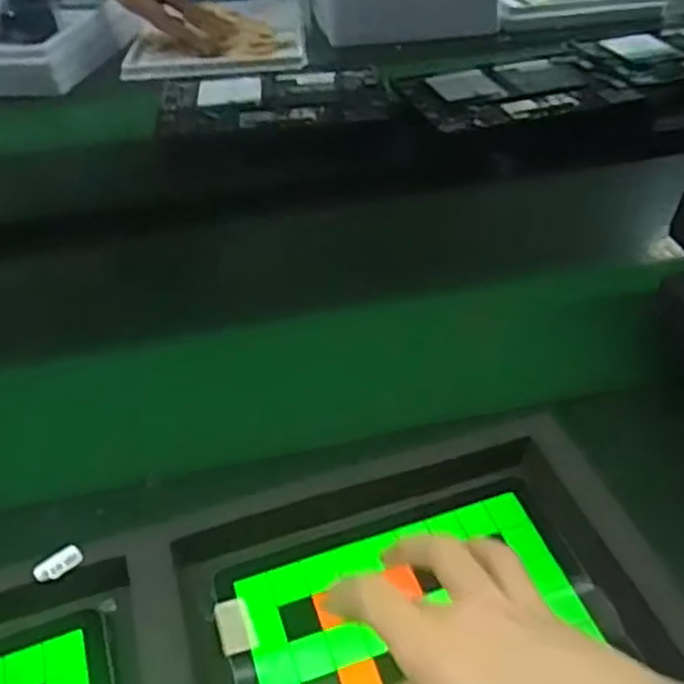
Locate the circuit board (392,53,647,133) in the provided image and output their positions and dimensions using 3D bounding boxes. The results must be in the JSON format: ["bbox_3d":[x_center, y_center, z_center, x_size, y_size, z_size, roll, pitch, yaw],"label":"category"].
[{"bbox_3d":[0.192,-0.291,0.829,0.236,0.010,0.159,-13,44,-12],"label":"circuit board"}]

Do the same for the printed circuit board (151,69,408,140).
[{"bbox_3d":[-0.074,-0.276,0.832,0.263,0.017,0.166,-3,42,-2],"label":"printed circuit board"}]

